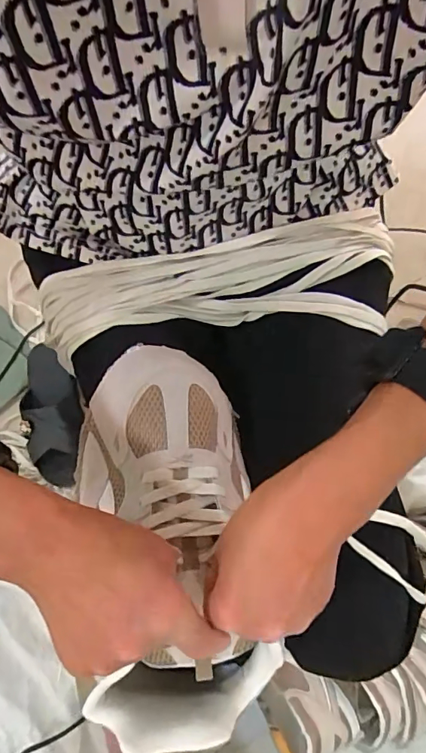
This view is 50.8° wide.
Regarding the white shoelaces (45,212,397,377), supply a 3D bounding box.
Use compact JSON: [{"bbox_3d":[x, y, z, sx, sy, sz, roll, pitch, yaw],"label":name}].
[{"bbox_3d":[0.007,-0.071,0.371,0.302,0.036,0.082,-10,76,-1],"label":"white shoelaces"}]

